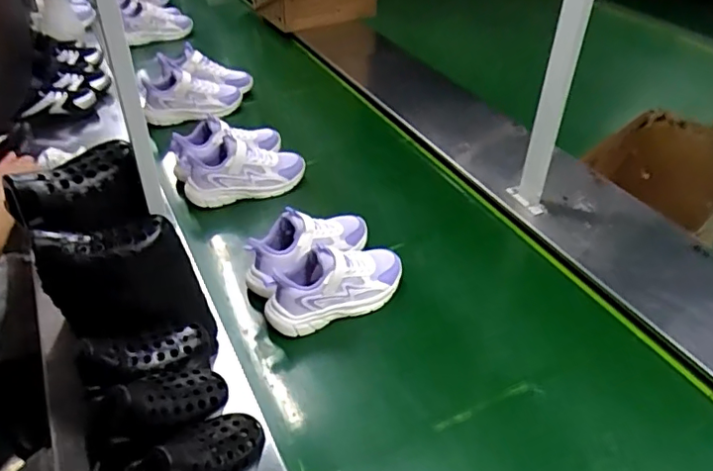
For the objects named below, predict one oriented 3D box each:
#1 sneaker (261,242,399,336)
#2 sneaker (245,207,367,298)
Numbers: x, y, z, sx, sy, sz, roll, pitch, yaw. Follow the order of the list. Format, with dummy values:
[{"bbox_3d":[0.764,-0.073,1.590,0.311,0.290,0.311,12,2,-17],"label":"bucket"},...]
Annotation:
[{"bbox_3d":[-0.026,0.064,0.872,0.223,0.106,0.092,-27,46,-31],"label":"sneaker"},{"bbox_3d":[-0.072,0.017,0.933,0.092,0.116,0.231,31,48,33],"label":"sneaker"}]

